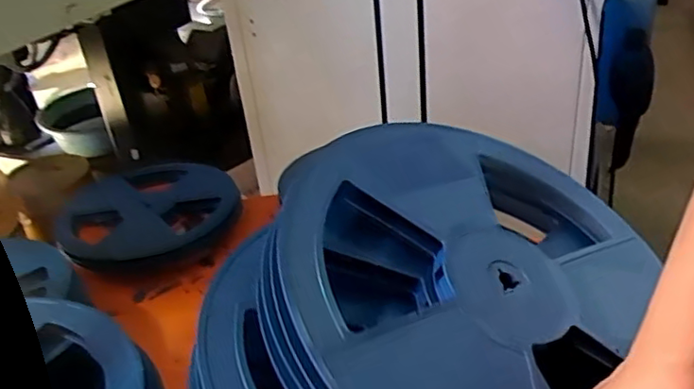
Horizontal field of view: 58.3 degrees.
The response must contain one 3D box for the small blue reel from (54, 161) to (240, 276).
[{"bbox_3d":[-0.368,0.024,1.157,0.310,0.051,0.314,-15,33,-22],"label":"small blue reel"}]

